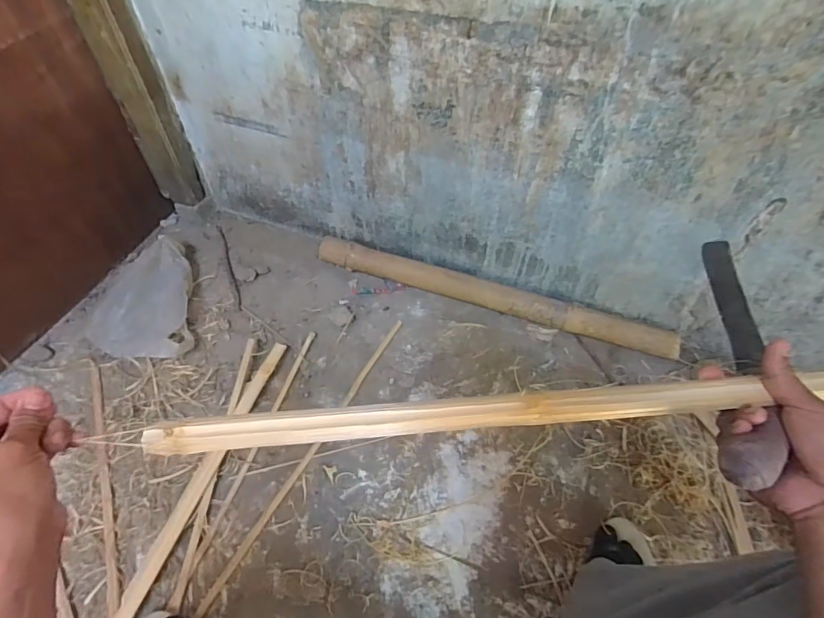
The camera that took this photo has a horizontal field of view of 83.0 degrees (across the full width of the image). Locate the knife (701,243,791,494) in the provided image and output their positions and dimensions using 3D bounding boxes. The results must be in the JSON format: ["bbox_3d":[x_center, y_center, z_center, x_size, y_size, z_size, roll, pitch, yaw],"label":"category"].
[{"bbox_3d":[0.326,0.014,0.475,0.047,0.032,0.403,22,39,16],"label":"knife"}]

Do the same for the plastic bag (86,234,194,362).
[{"bbox_3d":[-0.607,-0.016,1.037,0.219,0.087,0.298,-14,53,-11],"label":"plastic bag"}]

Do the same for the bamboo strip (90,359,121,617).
[{"bbox_3d":[-0.567,0.289,0.858,0.020,0.007,0.491,-21,55,-16],"label":"bamboo strip"}]

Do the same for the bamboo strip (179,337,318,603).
[{"bbox_3d":[-0.294,0.254,0.891,0.017,0.011,0.508,13,53,10],"label":"bamboo strip"}]

